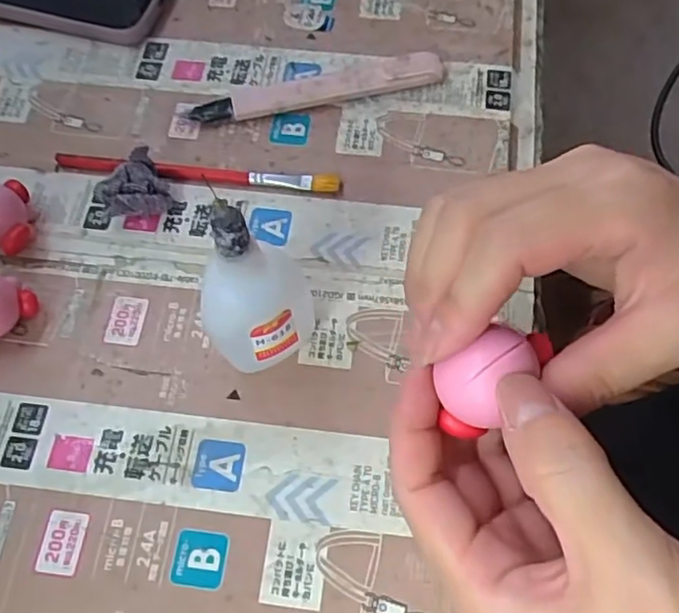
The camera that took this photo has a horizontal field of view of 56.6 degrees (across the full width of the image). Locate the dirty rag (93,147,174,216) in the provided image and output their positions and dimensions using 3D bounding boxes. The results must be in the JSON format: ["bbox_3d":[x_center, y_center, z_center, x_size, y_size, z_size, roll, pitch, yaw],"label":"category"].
[{"bbox_3d":[-0.101,-0.057,0.306,0.034,0.024,0.025,-18,66,-5],"label":"dirty rag"}]

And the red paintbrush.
[{"bbox_3d":[-0.072,-0.069,0.320,0.145,0.006,0.010,7,66,6],"label":"red paintbrush"}]

